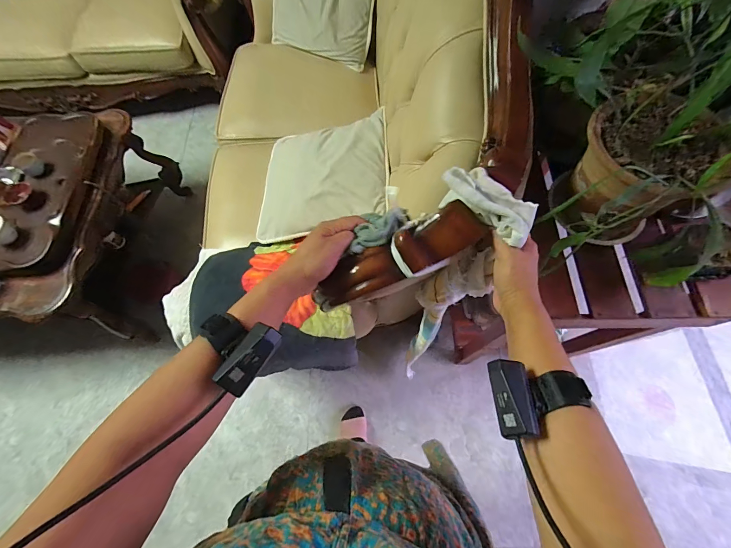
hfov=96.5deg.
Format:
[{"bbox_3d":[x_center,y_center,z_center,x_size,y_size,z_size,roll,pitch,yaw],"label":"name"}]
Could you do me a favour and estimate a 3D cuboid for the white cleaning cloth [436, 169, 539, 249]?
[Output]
[{"bbox_3d":[0.149,-0.086,0.402,0.121,0.044,0.046,40,75,15],"label":"white cleaning cloth"}]

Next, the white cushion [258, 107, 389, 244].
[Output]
[{"bbox_3d":[-0.145,-0.317,1.052,0.424,0.109,0.410,-3,67,2],"label":"white cushion"}]

